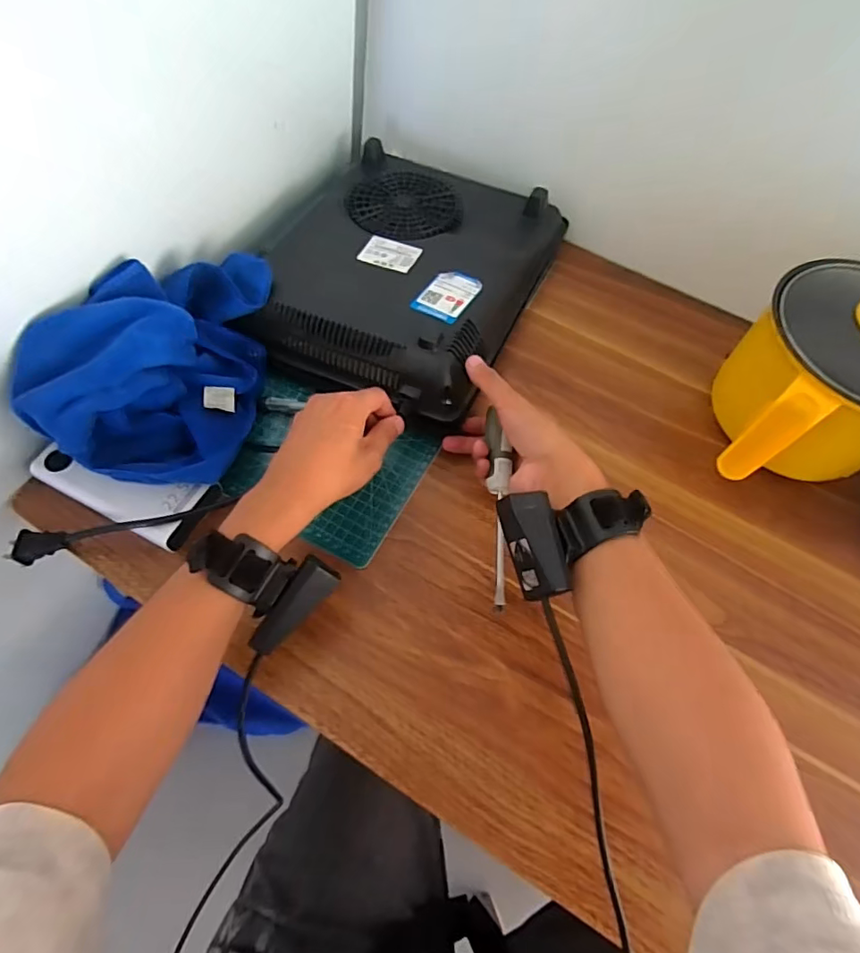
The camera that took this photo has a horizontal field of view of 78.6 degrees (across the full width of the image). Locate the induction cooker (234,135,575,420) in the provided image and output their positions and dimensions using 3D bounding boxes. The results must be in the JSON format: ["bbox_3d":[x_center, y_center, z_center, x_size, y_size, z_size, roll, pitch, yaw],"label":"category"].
[{"bbox_3d":[-0.021,-0.221,0.544,0.247,0.058,0.318,24,63,9],"label":"induction cooker"}]

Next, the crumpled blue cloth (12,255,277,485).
[{"bbox_3d":[-0.224,-0.105,0.457,0.135,0.121,0.222,9,62,1],"label":"crumpled blue cloth"}]

